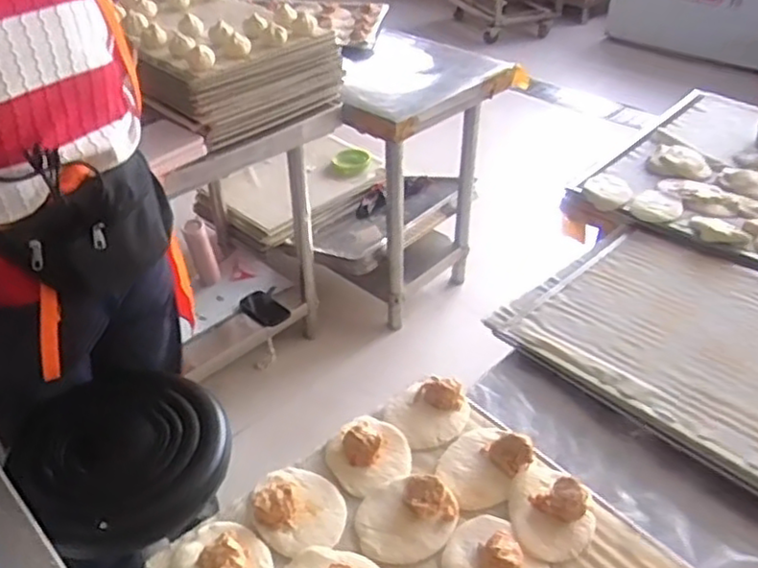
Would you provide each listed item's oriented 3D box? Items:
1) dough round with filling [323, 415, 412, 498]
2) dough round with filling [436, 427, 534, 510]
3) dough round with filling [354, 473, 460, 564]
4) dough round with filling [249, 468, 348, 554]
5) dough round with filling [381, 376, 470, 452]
[{"bbox_3d":[-0.013,0.181,0.756,0.088,0.030,0.089,0,38,0],"label":"dough round with filling"},{"bbox_3d":[0.112,0.192,0.742,0.082,0.026,0.103,26,45,30],"label":"dough round with filling"},{"bbox_3d":[0.028,0.231,0.689,0.098,0.031,0.093,0,38,0],"label":"dough round with filling"},{"bbox_3d":[-0.084,0.225,0.704,0.090,0.030,0.099,0,38,0],"label":"dough round with filling"},{"bbox_3d":[0.059,0.144,0.805,0.091,0.029,0.088,0,38,0],"label":"dough round with filling"}]

